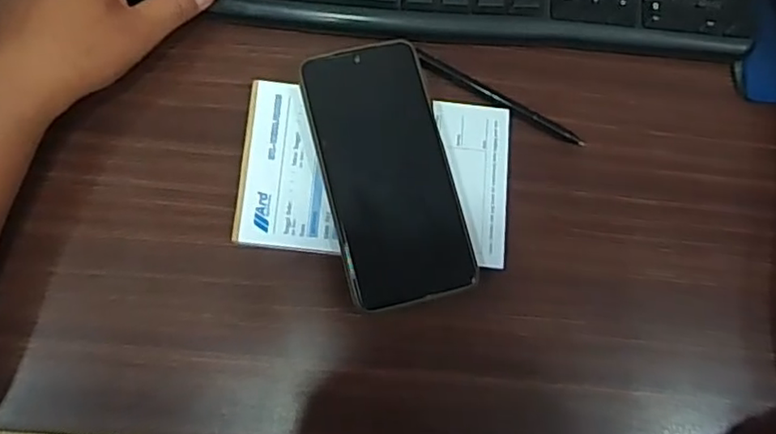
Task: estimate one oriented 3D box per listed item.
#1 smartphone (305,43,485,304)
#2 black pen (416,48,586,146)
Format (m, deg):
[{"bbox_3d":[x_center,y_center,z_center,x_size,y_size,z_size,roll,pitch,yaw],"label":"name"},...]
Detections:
[{"bbox_3d":[0.000,-0.029,0.388,0.078,0.014,0.159,-13,81,-8],"label":"smartphone"},{"bbox_3d":[0.075,-0.078,0.417,0.123,0.004,0.007,29,78,1],"label":"black pen"}]

